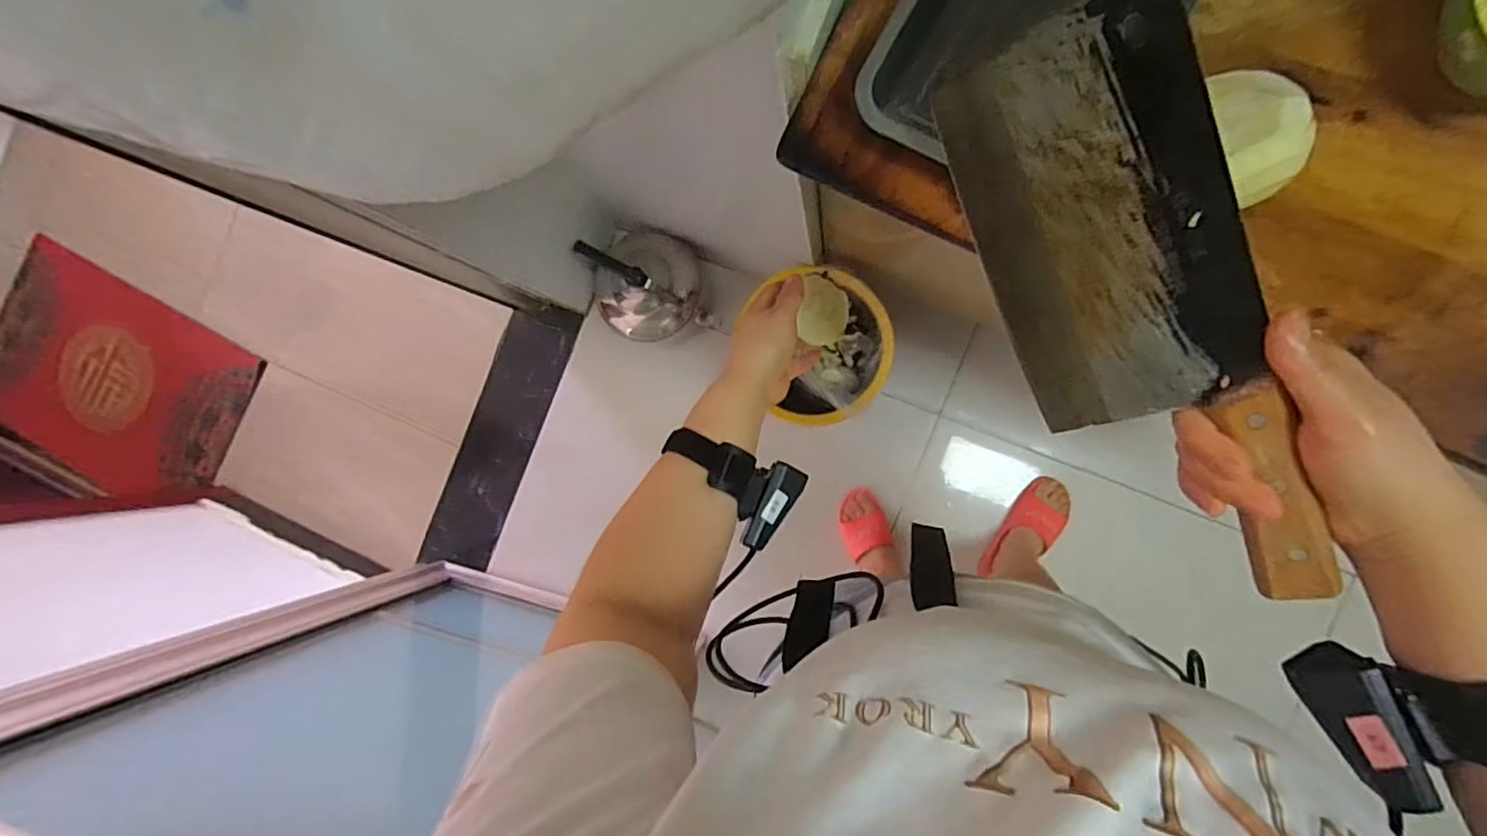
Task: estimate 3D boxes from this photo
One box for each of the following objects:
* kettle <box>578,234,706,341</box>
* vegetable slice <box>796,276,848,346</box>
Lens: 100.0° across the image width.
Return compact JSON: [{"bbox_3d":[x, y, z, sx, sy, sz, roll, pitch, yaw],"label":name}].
[{"bbox_3d":[-0.203,-0.270,1.249,0.218,0.203,0.216,0,88,10],"label":"kettle"},{"bbox_3d":[0.077,-0.100,0.592,0.005,0.065,0.061,20,102,46],"label":"vegetable slice"}]

